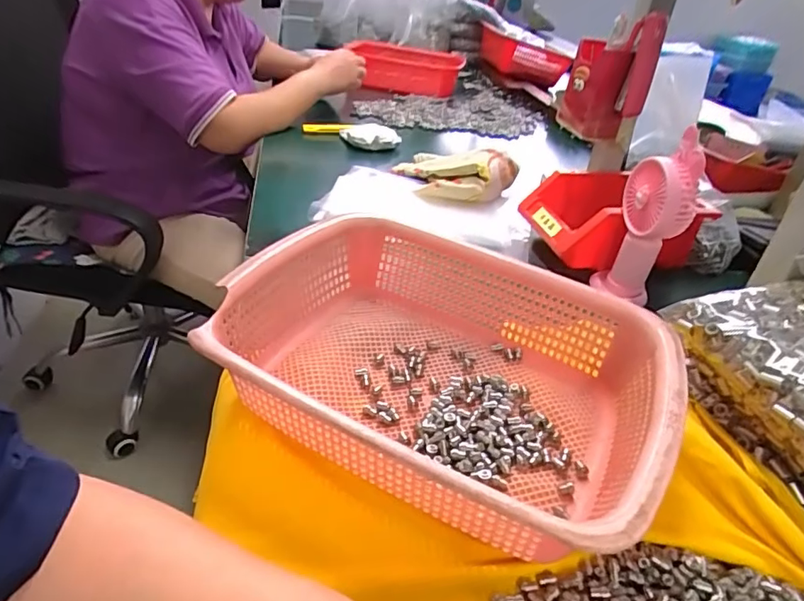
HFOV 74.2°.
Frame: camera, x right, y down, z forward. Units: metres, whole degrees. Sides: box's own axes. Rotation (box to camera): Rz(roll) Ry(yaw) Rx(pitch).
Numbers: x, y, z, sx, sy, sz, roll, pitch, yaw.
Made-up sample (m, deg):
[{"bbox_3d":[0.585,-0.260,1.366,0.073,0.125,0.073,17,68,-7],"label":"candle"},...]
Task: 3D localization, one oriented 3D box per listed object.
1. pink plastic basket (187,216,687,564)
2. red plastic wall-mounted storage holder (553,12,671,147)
[{"bbox_3d":[0.028,0.043,0.370,0.285,0.078,0.215,21,40,21],"label":"pink plastic basket"},{"bbox_3d":[0.235,-0.252,0.609,0.093,0.122,0.044,17,36,15],"label":"red plastic wall-mounted storage holder"}]

